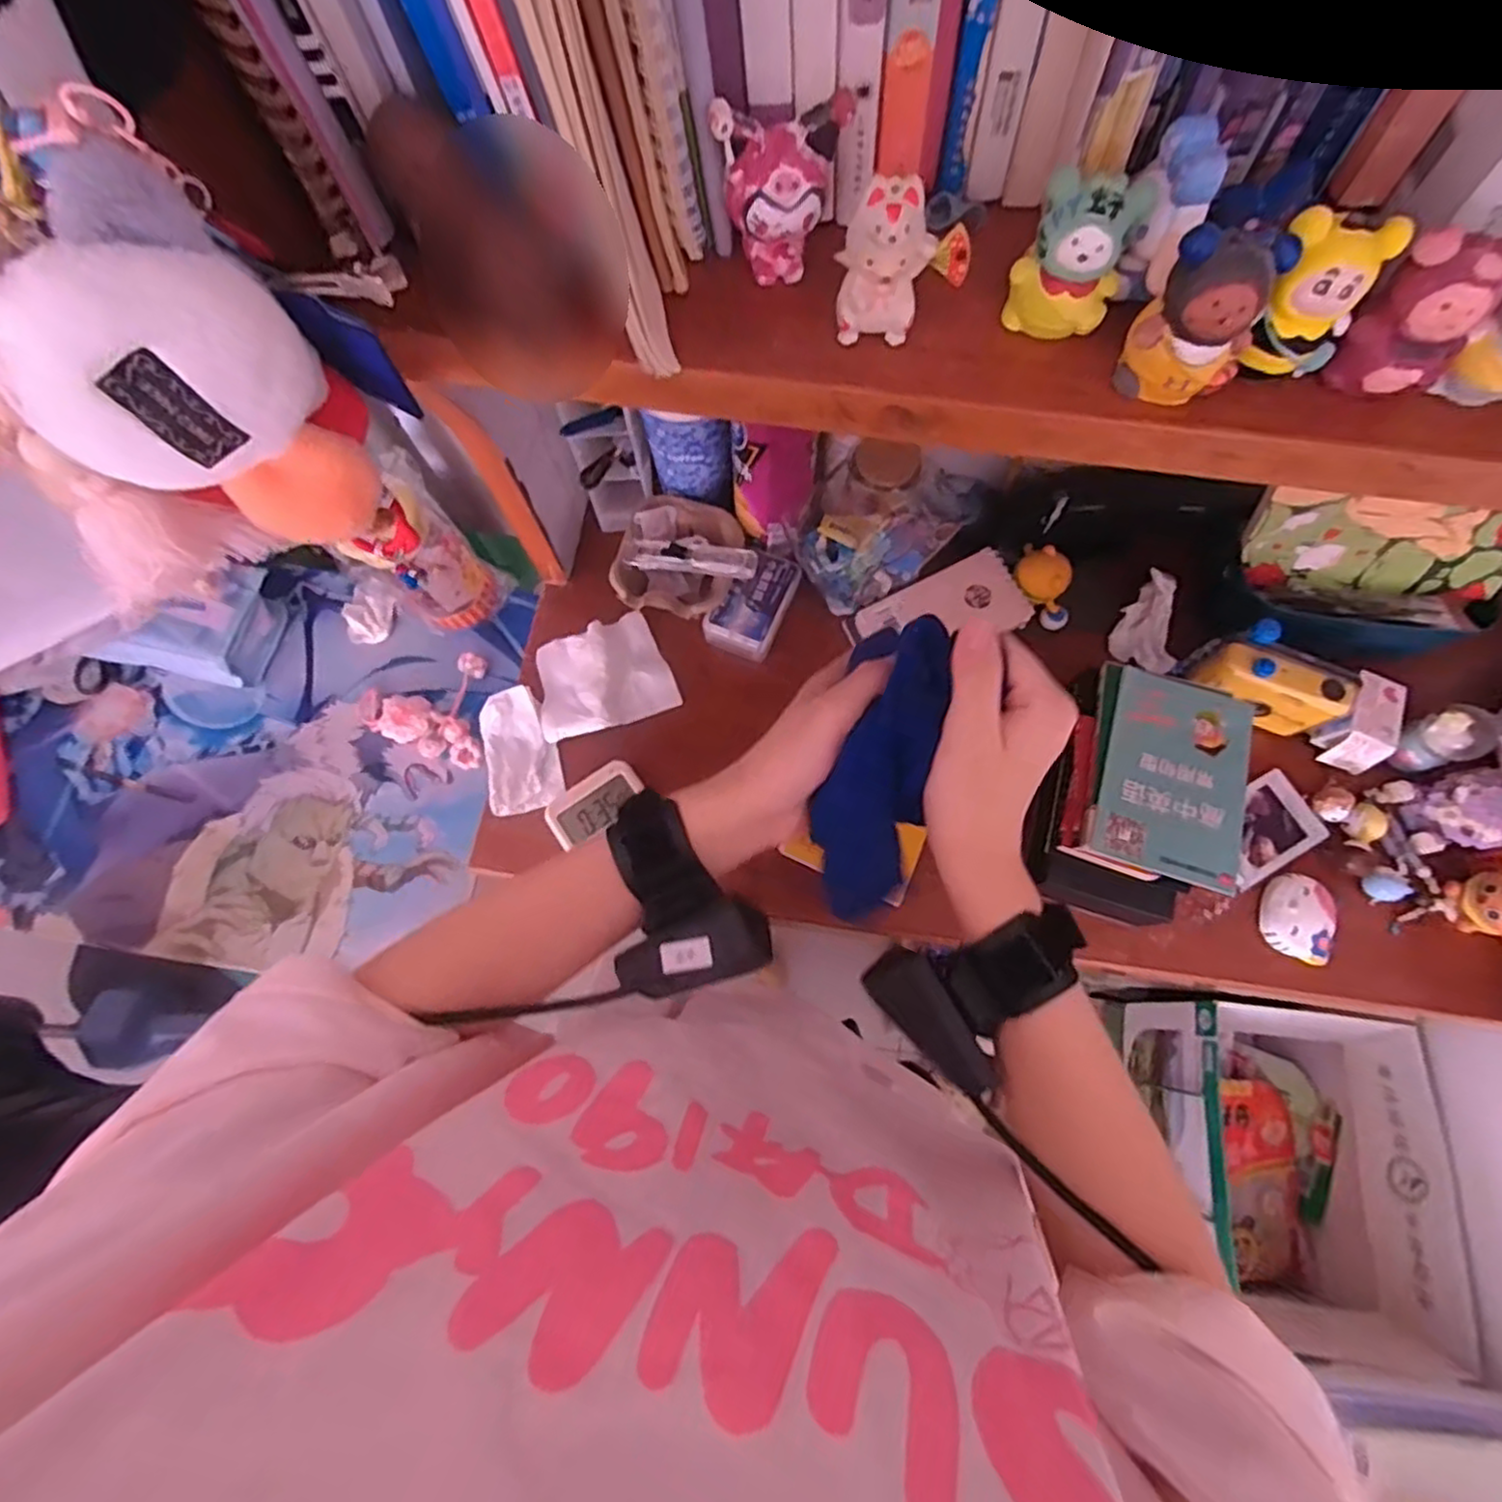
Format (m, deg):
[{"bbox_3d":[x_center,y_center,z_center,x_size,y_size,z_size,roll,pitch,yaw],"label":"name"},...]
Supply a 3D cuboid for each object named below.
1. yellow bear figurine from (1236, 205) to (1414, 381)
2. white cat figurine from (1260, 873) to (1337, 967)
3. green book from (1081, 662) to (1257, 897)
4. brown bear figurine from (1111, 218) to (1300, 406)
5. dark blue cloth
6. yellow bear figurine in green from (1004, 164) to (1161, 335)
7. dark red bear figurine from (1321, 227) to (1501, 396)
[{"bbox_3d":[0.199,-0.159,0.247,0.037,0.045,0.027,11,74,3],"label":"yellow bear figurine"},{"bbox_3d":[0.434,0.132,0.549,0.048,0.017,0.063,18,74,5],"label":"white cat figurine"},{"bbox_3d":[0.299,0.015,0.492,0.105,0.017,0.147,15,74,4],"label":"green book"},{"bbox_3d":[0.160,-0.153,0.248,0.038,0.050,0.030,28,75,8],"label":"brown bear figurine"},{"bbox_3d":[0.062,0.019,0.351,0.050,0.032,0.164,11,117,5],"label":"dark blue cloth"},{"bbox_3d":[0.120,-0.181,0.257,0.039,0.048,0.025,9,74,3],"label":"yellow bear figurine in green"},{"bbox_3d":[0.238,-0.151,0.244,0.036,0.047,0.026,24,75,7],"label":"dark red bear figurine"}]

